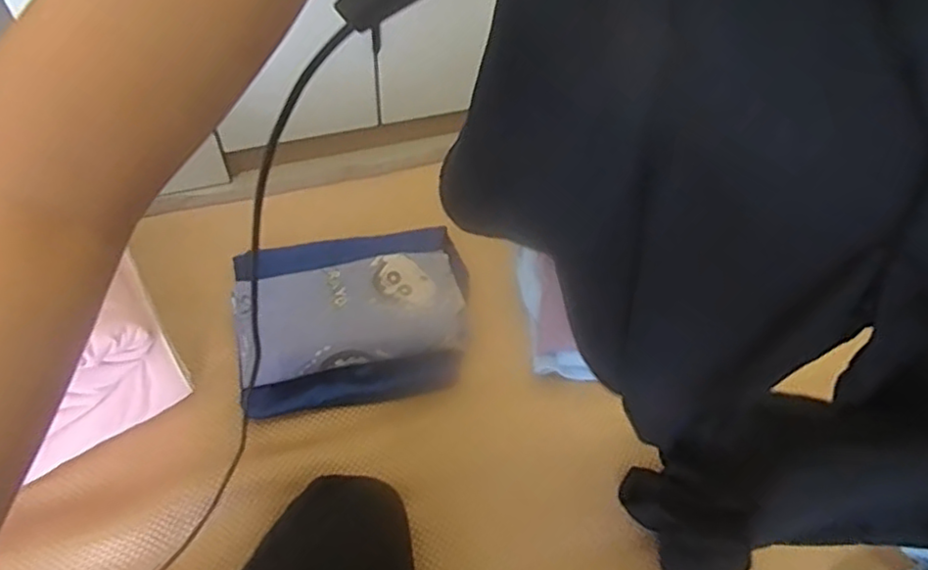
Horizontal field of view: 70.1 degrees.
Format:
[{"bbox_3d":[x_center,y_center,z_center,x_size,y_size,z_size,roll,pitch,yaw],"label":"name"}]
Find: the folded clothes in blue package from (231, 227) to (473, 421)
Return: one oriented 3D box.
[{"bbox_3d":[-0.145,0.040,0.916,0.324,0.053,0.256,-10,56,-11],"label":"folded clothes in blue package"}]

